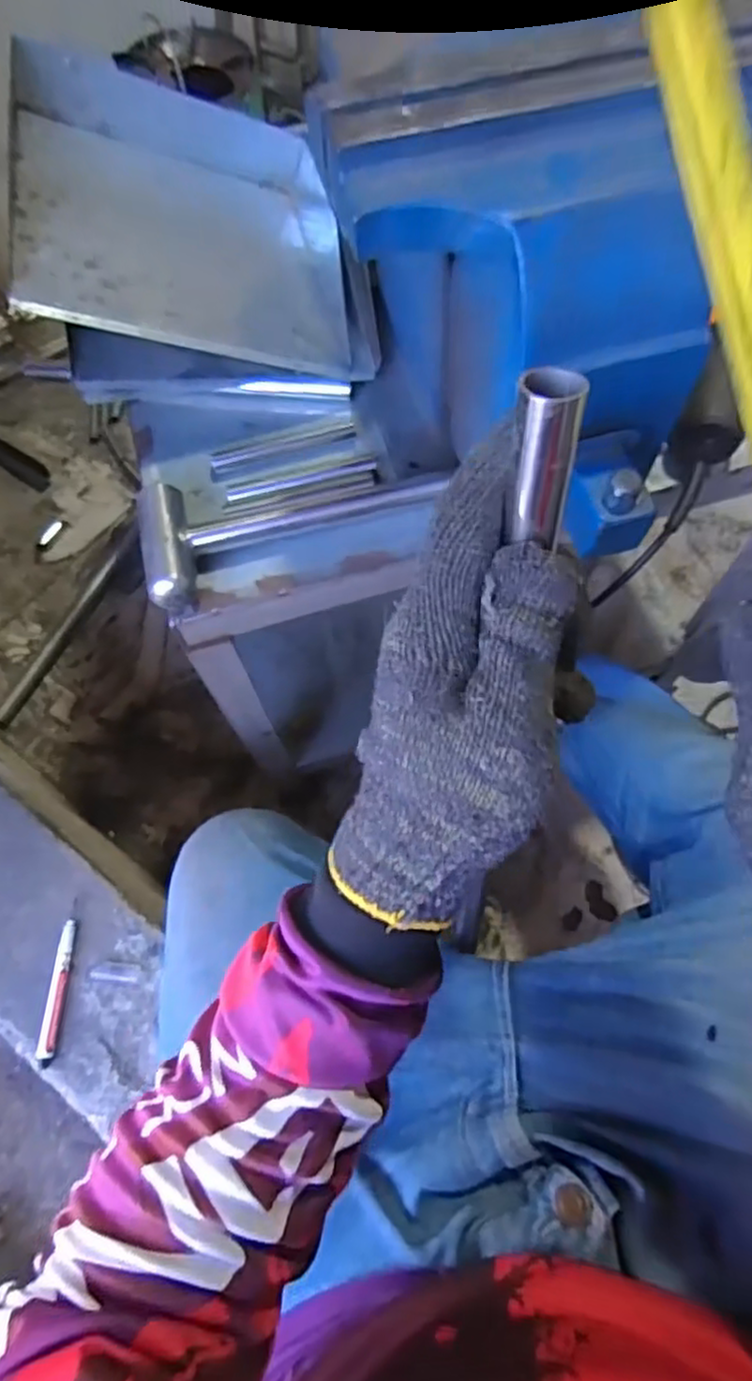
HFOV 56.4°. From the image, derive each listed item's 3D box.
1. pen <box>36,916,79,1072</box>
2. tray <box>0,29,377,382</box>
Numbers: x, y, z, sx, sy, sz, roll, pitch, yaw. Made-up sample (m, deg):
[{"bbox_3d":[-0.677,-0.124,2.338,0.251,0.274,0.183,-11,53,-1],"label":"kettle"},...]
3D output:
[{"bbox_3d":[-0.264,0.250,0.584,0.015,0.009,0.111,1,66,2],"label":"pen"},{"bbox_3d":[-0.152,-0.418,0.611,0.292,0.057,0.333,-1,62,-26],"label":"tray"}]

